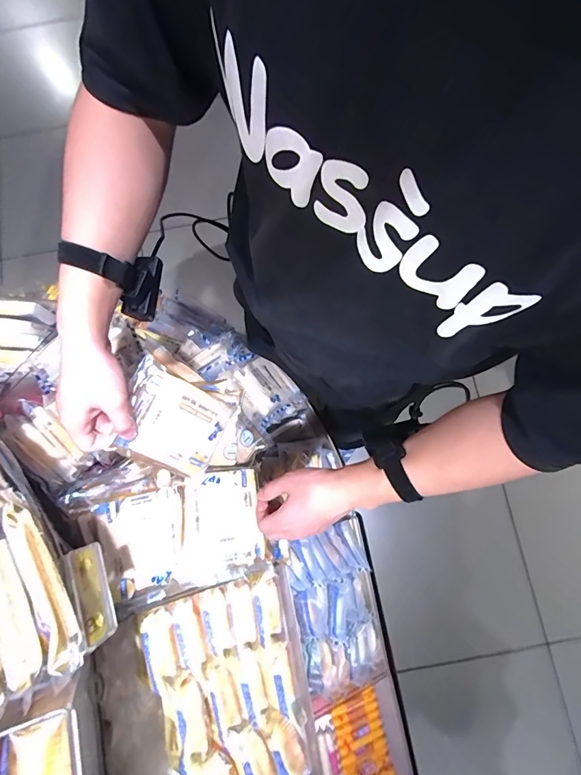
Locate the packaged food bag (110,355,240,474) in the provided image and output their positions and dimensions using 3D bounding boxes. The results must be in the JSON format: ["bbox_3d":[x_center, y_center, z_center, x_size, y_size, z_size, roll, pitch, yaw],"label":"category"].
[{"bbox_3d":[-0.142,0.041,0.470,0.130,0.013,0.103,36,77,-29],"label":"packaged food bag"}]

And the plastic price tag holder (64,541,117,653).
[{"bbox_3d":[-0.172,0.179,0.337,0.009,0.042,0.079,-21,79,-3],"label":"plastic price tag holder"}]

